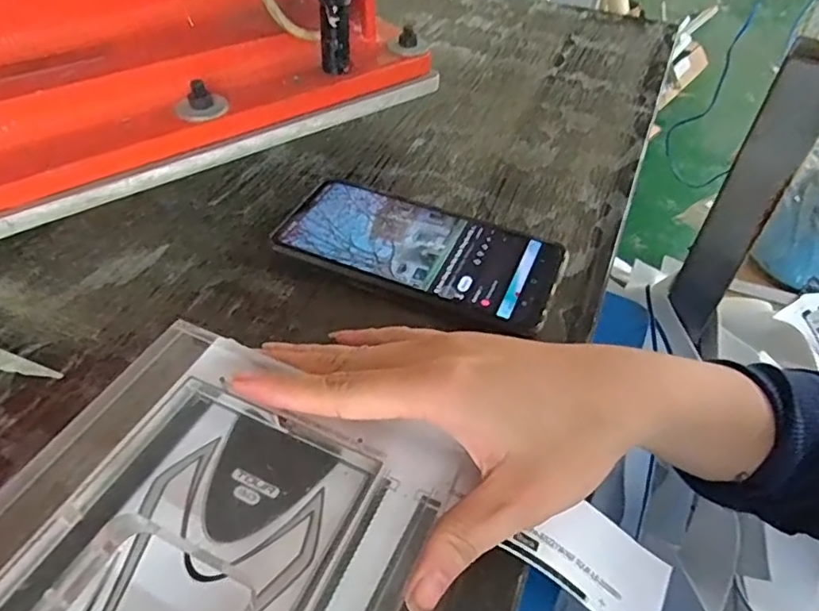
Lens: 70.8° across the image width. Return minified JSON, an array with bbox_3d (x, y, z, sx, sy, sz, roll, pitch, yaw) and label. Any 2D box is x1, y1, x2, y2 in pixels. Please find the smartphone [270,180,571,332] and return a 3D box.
[{"bbox_3d":[0.005,-0.032,0.340,0.163,0.013,0.074,19,48,17],"label":"smartphone"}]

